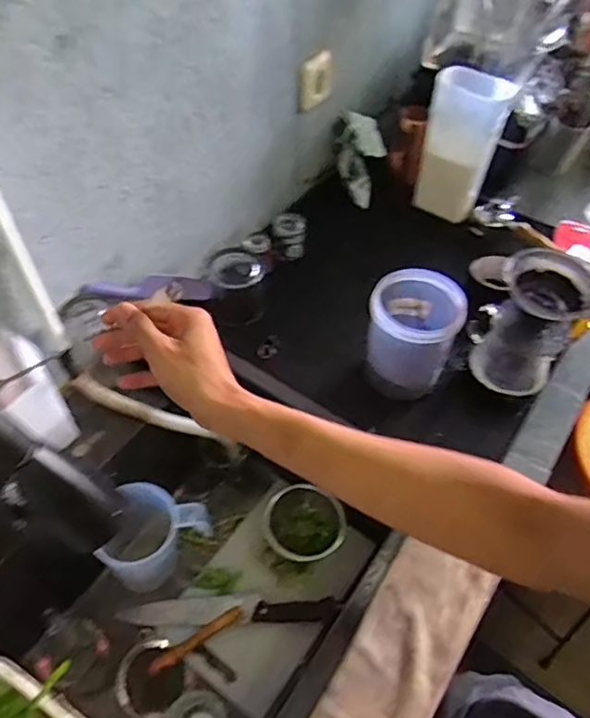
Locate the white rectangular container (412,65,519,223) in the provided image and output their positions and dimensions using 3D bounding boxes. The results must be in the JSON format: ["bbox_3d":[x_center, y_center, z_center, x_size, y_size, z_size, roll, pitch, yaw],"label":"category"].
[{"bbox_3d":[0.289,-0.378,1.009,0.126,0.236,0.100,15,52,9],"label":"white rectangular container"}]

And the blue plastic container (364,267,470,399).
[{"bbox_3d":[0.159,-0.030,0.790,0.113,0.165,0.108,19,52,12],"label":"blue plastic container"}]

